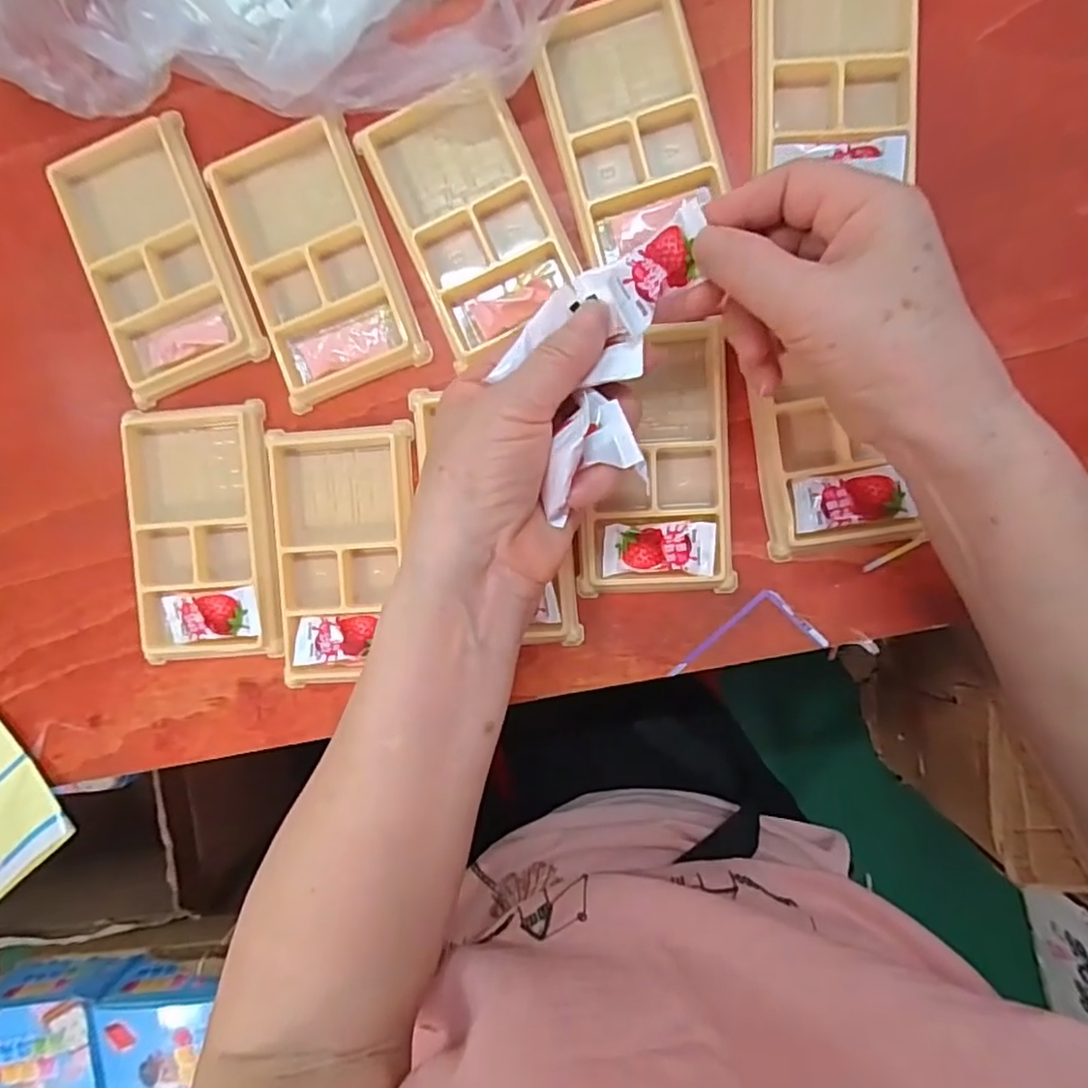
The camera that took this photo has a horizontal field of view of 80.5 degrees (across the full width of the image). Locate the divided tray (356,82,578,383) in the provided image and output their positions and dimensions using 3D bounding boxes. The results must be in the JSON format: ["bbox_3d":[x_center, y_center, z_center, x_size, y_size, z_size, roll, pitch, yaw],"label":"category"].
[{"bbox_3d":[-0.034,-0.163,0.329,0.073,0.010,0.132,-23,90,5],"label":"divided tray"}]

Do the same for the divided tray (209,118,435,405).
[{"bbox_3d":[-0.120,-0.147,0.337,0.075,0.012,0.131,-20,90,5],"label":"divided tray"}]

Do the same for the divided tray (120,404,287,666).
[{"bbox_3d":[-0.183,-0.006,0.349,0.079,0.014,0.135,-4,92,5],"label":"divided tray"}]

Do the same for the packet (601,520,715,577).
[{"bbox_3d":[0.058,0.003,0.325,0.055,0.005,0.027,0,104,14],"label":"packet"}]

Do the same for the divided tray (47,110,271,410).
[{"bbox_3d":[-0.208,-0.153,0.342,0.076,0.011,0.138,-22,90,5],"label":"divided tray"}]

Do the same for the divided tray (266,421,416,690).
[{"bbox_3d":[-0.105,0.006,0.342,0.075,0.012,0.135,-3,92,5],"label":"divided tray"}]

